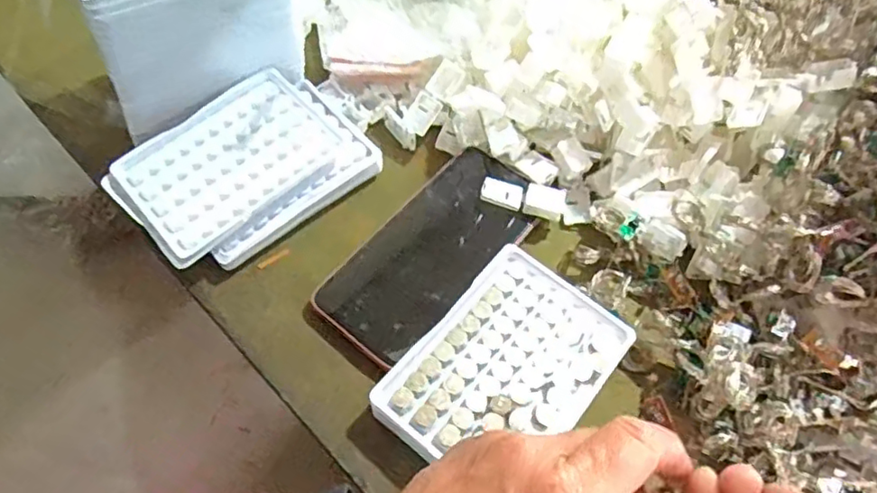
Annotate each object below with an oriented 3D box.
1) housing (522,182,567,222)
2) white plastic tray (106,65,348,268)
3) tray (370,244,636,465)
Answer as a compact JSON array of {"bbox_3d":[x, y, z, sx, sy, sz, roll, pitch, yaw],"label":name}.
[{"bbox_3d":[0.072,-0.030,0.413,0.027,0.014,0.020,15,61,7],"label":"housing"},{"bbox_3d":[-0.139,-0.059,0.406,0.138,0.009,0.092,-40,74,-20],"label":"white plastic tray"},{"bbox_3d":[0.039,0.073,0.353,0.093,0.027,0.131,36,66,17],"label":"tray"}]

